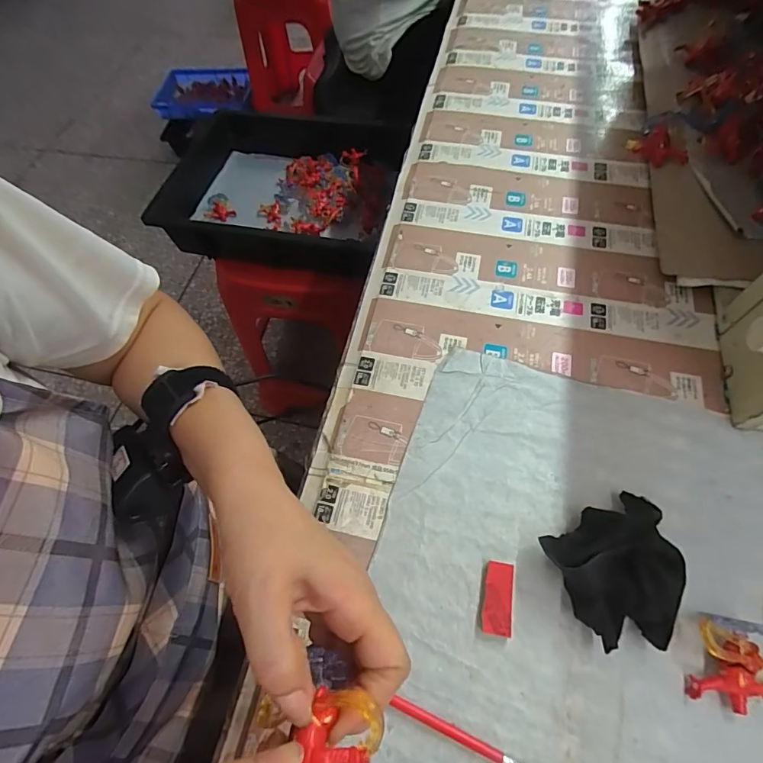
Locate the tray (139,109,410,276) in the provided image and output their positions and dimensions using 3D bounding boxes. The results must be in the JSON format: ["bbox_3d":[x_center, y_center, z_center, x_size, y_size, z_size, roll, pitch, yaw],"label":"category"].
[{"bbox_3d":[-0.190,-0.349,0.797,0.424,0.091,0.320,12,64,11],"label":"tray"}]

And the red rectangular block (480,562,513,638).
[{"bbox_3d":[0.077,0.143,0.291,0.019,0.007,0.043,10,63,9],"label":"red rectangular block"}]

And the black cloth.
[{"bbox_3d":[0.158,0.119,0.281,0.086,0.036,0.078,-21,63,-8],"label":"black cloth"}]

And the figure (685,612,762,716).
[{"bbox_3d":[0.215,0.168,0.258,0.056,0.026,0.047,13,63,10],"label":"figure"}]

